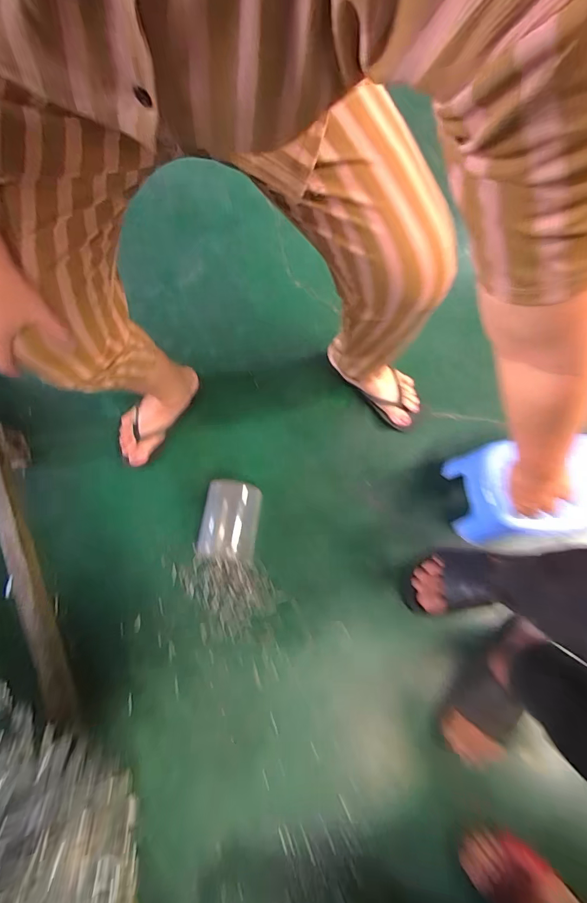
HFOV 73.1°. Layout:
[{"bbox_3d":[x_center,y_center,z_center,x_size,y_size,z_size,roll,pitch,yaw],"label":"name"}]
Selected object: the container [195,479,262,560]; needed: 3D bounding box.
[{"bbox_3d":[-0.119,0.132,0.758,0.105,0.076,0.140,6,72,1],"label":"container"}]

